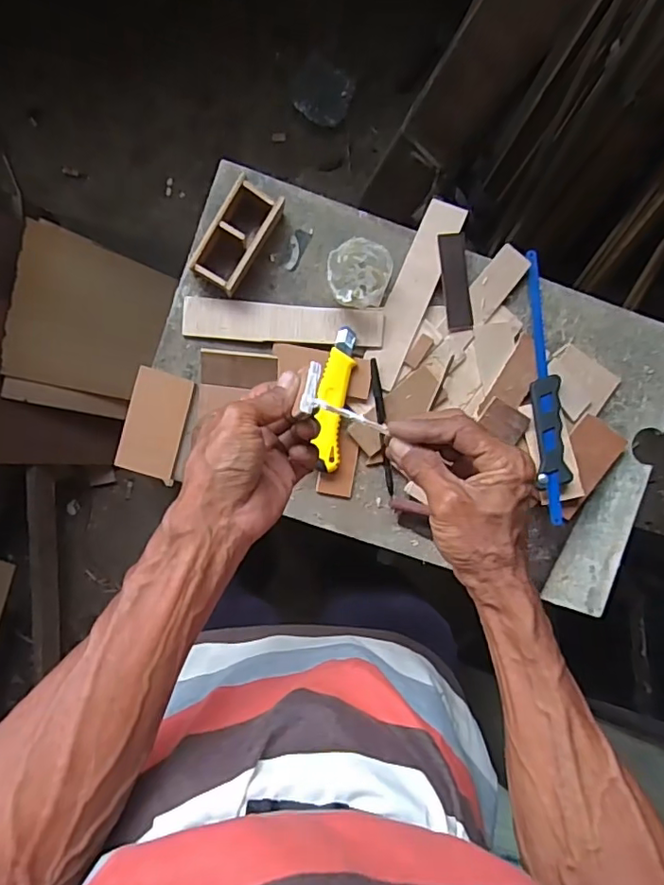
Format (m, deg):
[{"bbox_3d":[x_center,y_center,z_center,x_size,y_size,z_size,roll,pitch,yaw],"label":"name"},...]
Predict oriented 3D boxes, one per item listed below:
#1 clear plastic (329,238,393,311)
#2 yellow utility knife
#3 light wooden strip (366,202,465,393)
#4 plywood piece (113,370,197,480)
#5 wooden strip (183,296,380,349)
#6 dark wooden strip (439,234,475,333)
[{"bbox_3d":[0.028,-0.175,0.603,0.068,0.046,0.066,0,92,-5],"label":"clear plastic"},{"bbox_3d":[0.001,-0.045,0.607,0.034,0.015,0.152,10,92,-5],"label":"yellow utility knife"},{"bbox_3d":[0.089,-0.165,0.622,0.043,0.009,0.209,24,90,7],"label":"light wooden strip"},{"bbox_3d":[-0.192,-0.021,0.615,0.062,0.009,0.108,14,91,-5],"label":"plywood piece"},{"bbox_3d":[-0.052,-0.131,0.619,0.216,0.009,0.043,3,92,0],"label":"wooden strip"},{"bbox_3d":[0.137,-0.176,0.624,0.032,0.007,0.104,-6,93,-4],"label":"dark wooden strip"}]

